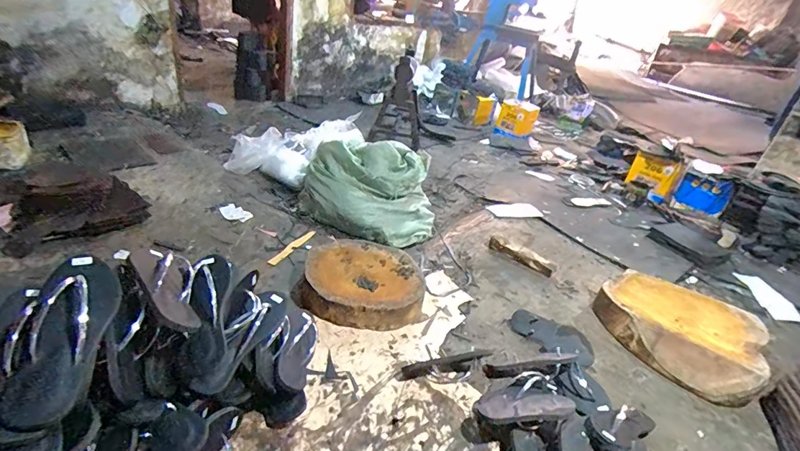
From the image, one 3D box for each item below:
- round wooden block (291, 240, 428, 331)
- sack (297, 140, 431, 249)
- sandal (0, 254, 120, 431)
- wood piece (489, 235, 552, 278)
[{"bbox_3d":[-0.115,0.169,1.215,0.365,0.095,0.323,4,30,-11],"label":"round wooden block"},{"bbox_3d":[-0.117,-0.151,1.616,0.545,0.275,0.388,5,30,-10],"label":"sack"},{"bbox_3d":[-0.469,0.150,0.566,0.097,0.062,0.232,5,63,-5],"label":"sandal"},{"bbox_3d":[0.477,0.114,1.592,0.263,0.039,0.066,24,34,26],"label":"wood piece"}]

